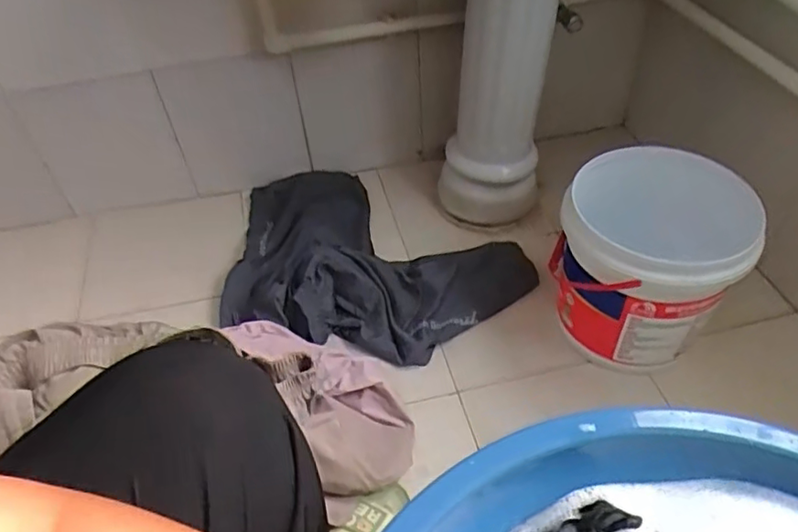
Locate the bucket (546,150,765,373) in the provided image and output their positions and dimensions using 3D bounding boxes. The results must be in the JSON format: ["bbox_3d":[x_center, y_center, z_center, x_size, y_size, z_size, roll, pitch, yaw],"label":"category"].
[{"bbox_3d":[0.371,-0.004,0.932,0.244,0.252,0.236,-2,45,3],"label":"bucket"}]

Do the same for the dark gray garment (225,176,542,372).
[{"bbox_3d":[-0.045,-0.038,1.112,0.568,0.103,0.452,2,46,6],"label":"dark gray garment"}]

